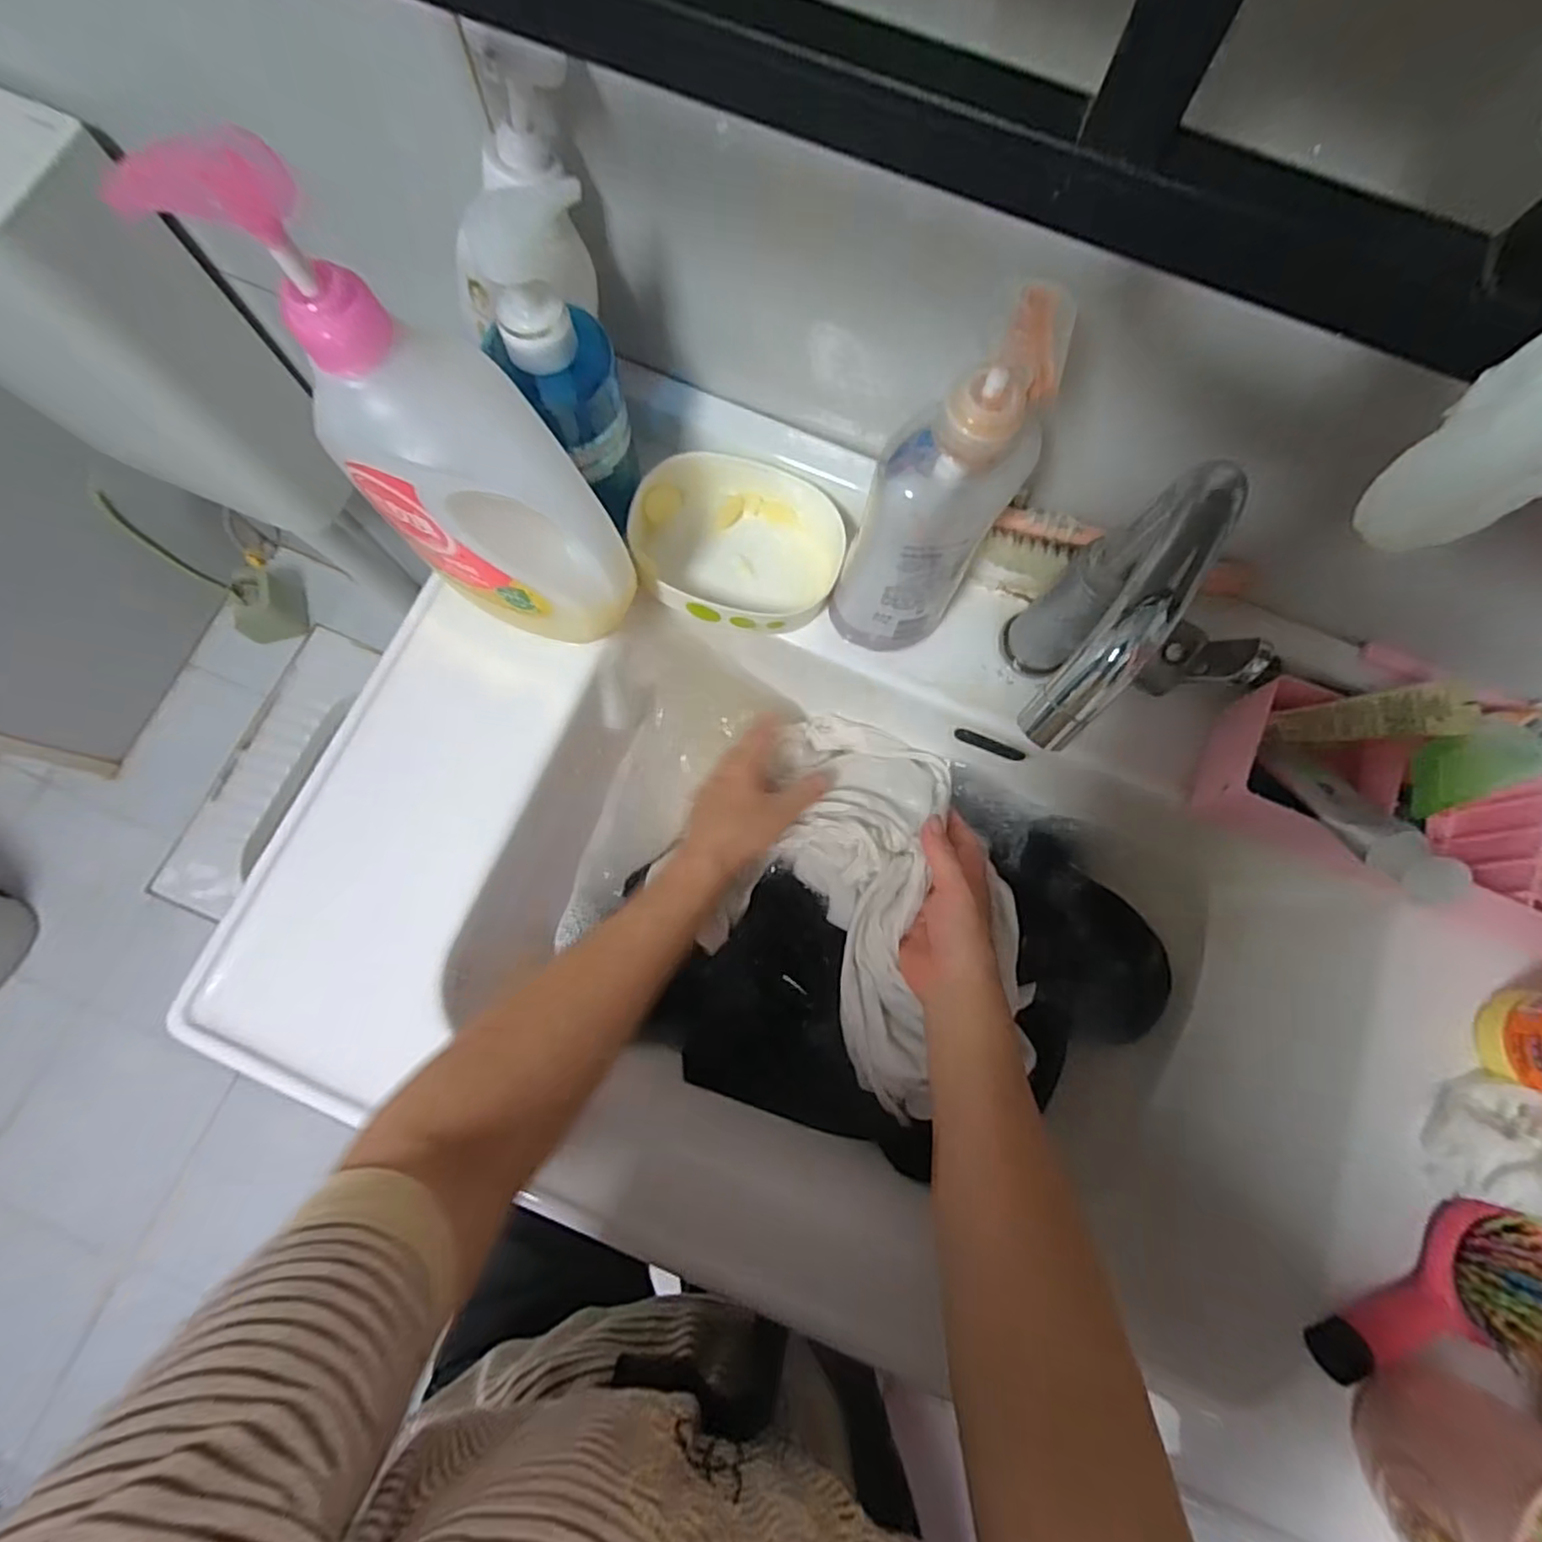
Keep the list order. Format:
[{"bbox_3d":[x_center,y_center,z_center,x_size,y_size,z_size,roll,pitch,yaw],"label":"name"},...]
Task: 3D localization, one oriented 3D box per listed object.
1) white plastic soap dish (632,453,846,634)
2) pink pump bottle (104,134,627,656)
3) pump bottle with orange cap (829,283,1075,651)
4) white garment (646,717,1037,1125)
[{"bbox_3d":[-0.022,-0.153,0.444,0.135,0.037,0.120,16,77,2],"label":"white plastic soap dish"},{"bbox_3d":[-0.150,-0.146,0.319,0.088,0.257,0.075,31,77,29],"label":"pink pump bottle"},{"bbox_3d":[0.090,-0.142,0.359,0.068,0.192,0.087,32,78,6],"label":"pump bottle with orange cap"},{"bbox_3d":[0.077,0.086,0.485,0.258,0.051,0.212,42,79,8],"label":"white garment"}]

